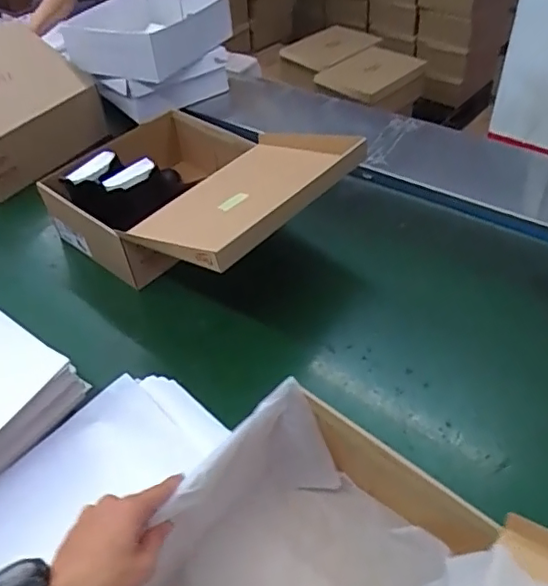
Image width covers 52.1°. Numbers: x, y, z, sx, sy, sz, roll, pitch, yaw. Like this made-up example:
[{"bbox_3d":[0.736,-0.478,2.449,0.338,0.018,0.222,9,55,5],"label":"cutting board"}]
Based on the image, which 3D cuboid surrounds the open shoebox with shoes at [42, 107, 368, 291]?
[{"bbox_3d":[-0.141,-0.178,1.012,0.530,0.209,0.350,32,56,31],"label":"open shoebox with shoes"}]

